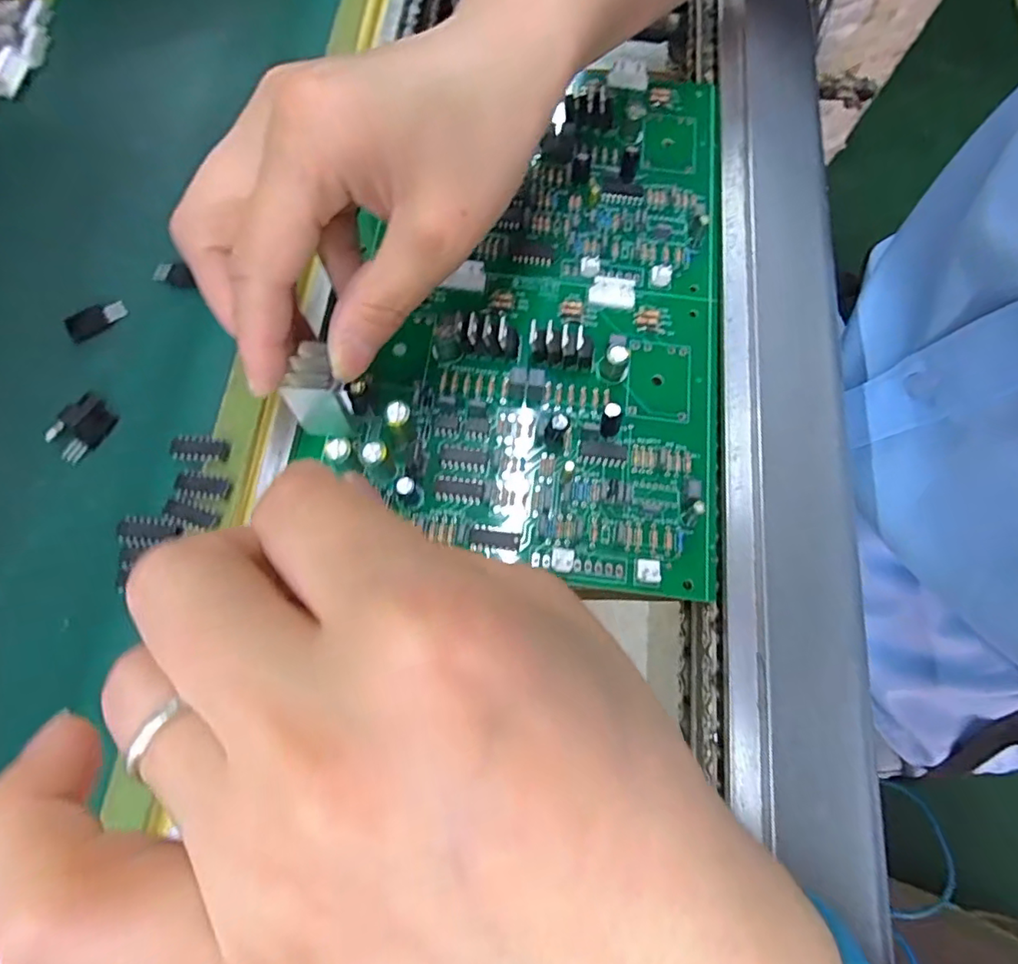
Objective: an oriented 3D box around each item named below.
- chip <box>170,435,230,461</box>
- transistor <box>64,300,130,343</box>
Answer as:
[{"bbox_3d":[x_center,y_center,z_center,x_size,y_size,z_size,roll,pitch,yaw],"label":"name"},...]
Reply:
[{"bbox_3d":[-0.110,-0.012,0.196,0.020,0.004,0.010,3,72,-1],"label":"chip"},{"bbox_3d":[-0.166,-0.066,0.223,0.022,0.004,0.011,-34,77,-12],"label":"transistor"}]

